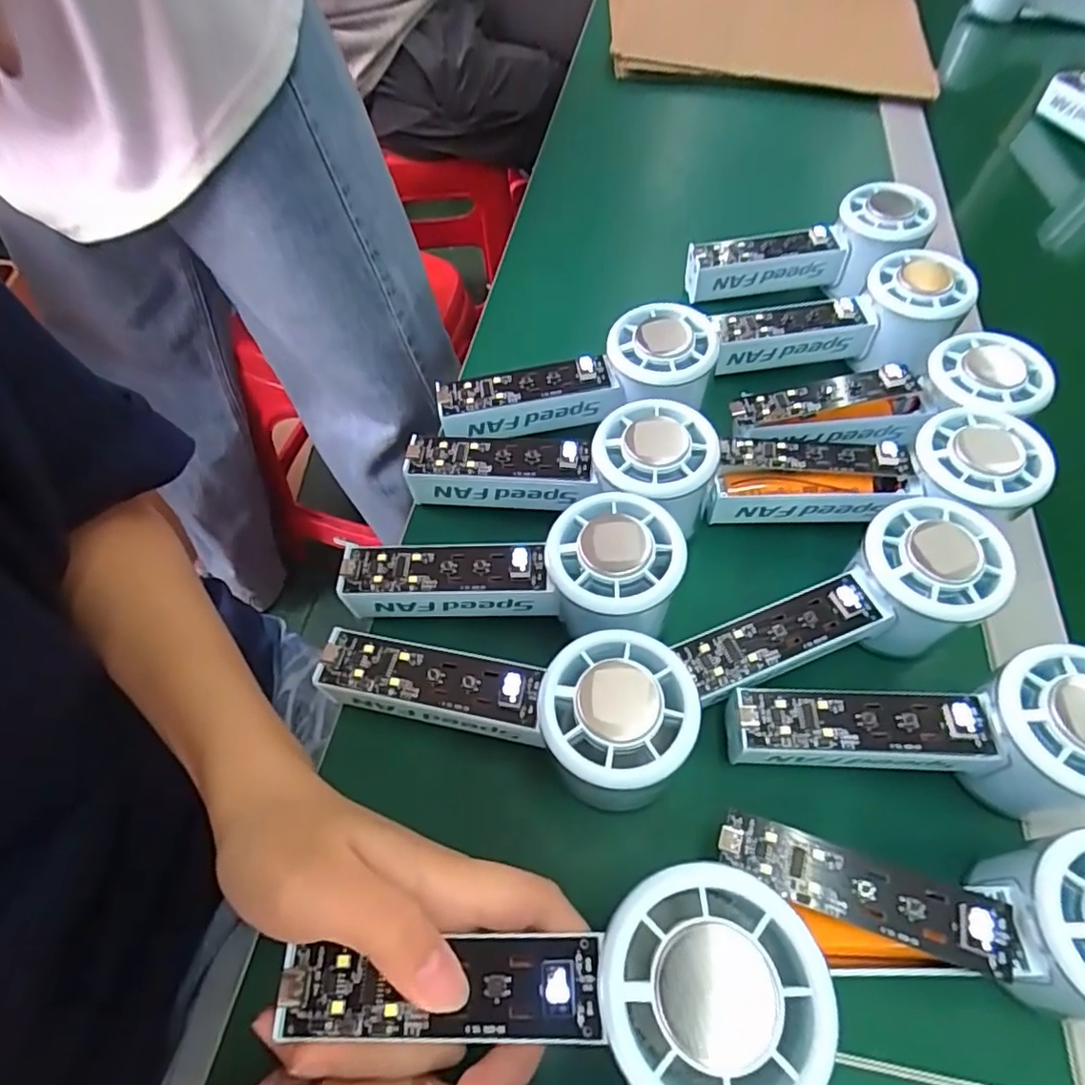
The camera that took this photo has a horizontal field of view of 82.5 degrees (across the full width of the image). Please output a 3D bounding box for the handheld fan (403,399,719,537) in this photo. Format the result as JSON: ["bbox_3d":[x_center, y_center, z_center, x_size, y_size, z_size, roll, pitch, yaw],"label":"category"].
[{"bbox_3d":[0.007,-0.034,0.304,0.149,0.034,0.062,-2,58,15],"label":"handheld fan"}]

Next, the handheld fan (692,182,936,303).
[{"bbox_3d":[0.175,-0.191,0.416,0.151,0.049,0.051,-11,60,8],"label":"handheld fan"}]

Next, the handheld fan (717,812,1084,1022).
[{"bbox_3d":[0.148,0.127,0.217,0.141,0.040,0.056,2,59,15],"label":"handheld fan"}]

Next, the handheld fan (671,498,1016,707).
[{"bbox_3d":[0.129,0.034,0.267,0.145,0.048,0.055,-25,63,-16],"label":"handheld fan"}]

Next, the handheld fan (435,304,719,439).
[{"bbox_3d":[0.020,-0.086,0.339,0.150,0.040,0.059,-14,60,7],"label":"handheld fan"}]

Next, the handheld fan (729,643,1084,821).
[{"bbox_3d":[0.153,0.078,0.241,0.145,0.051,0.054,-3,60,-4],"label":"handheld fan"}]

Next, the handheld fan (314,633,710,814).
[{"bbox_3d":[-0.017,0.062,0.243,0.150,0.033,0.060,2,58,19],"label":"handheld fan"}]

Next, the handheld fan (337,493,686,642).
[{"bbox_3d":[-0.014,0.016,0.275,0.151,0.036,0.062,-6,59,13],"label":"handheld fan"}]

